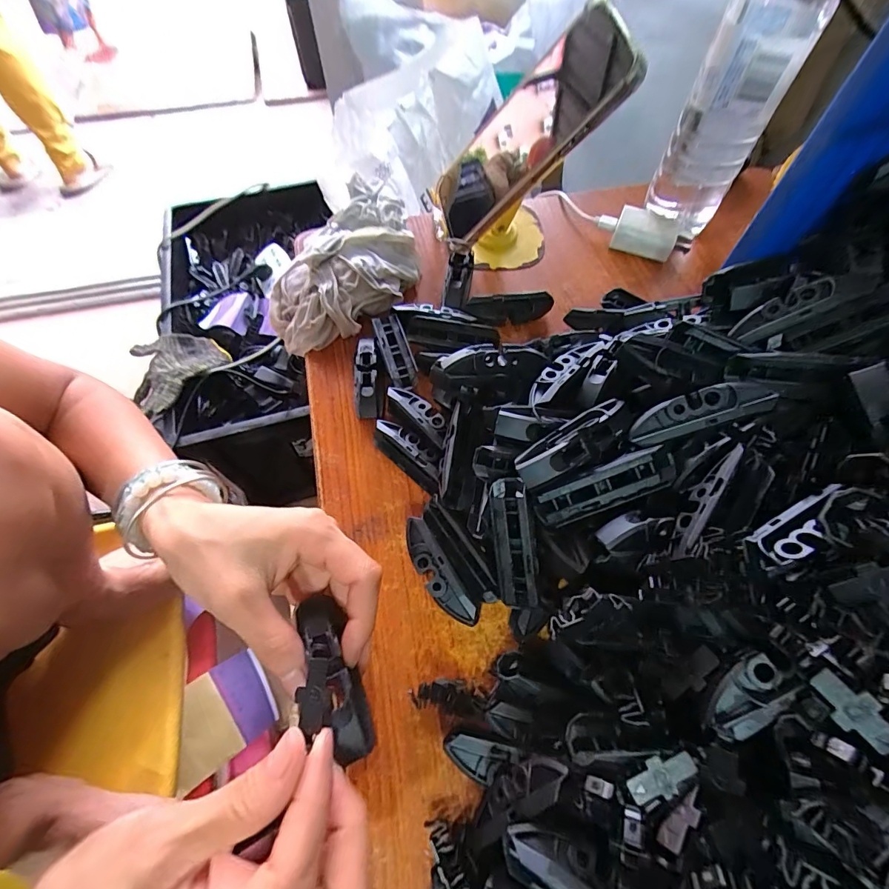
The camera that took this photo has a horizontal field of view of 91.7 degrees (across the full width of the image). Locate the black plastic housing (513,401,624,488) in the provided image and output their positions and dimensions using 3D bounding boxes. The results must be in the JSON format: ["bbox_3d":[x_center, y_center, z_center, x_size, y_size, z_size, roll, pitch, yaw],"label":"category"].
[{"bbox_3d":[0.069,-0.003,0.225,0.069,0.013,0.022,-34,67,-15],"label":"black plastic housing"}]

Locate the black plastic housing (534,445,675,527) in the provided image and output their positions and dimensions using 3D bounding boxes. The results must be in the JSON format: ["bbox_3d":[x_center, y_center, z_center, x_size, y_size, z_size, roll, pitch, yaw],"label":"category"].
[{"bbox_3d":[0.083,0.023,0.223,0.071,0.017,0.017,-23,64,9],"label":"black plastic housing"}]

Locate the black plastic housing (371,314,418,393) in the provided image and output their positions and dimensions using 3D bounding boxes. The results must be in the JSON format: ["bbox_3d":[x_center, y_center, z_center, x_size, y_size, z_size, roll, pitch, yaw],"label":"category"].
[{"bbox_3d":[-0.038,-0.071,0.333,0.021,0.008,0.070,-19,64,-8],"label":"black plastic housing"}]

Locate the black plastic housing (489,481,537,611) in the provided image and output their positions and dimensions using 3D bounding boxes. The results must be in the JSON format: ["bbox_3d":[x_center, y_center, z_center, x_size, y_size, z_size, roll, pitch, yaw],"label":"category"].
[{"bbox_3d":[0.037,0.055,0.236,0.018,0.013,0.070,-6,92,-2],"label":"black plastic housing"}]

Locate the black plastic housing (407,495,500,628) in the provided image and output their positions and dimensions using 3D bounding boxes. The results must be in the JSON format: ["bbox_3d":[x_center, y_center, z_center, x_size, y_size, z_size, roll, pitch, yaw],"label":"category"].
[{"bbox_3d":[0.000,0.072,0.263,0.033,0.025,0.071,-33,67,-14],"label":"black plastic housing"}]

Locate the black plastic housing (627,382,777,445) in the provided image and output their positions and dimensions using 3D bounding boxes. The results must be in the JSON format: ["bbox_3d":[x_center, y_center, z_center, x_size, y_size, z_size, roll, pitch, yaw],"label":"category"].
[{"bbox_3d":[0.130,-0.017,0.223,0.068,0.011,0.022,-19,63,12],"label":"black plastic housing"}]

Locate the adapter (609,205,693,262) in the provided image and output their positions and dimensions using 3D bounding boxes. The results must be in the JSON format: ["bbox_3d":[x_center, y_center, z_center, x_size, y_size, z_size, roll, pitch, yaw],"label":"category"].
[{"bbox_3d":[0.191,-0.192,0.393,0.066,0.023,0.039,27,67,14],"label":"adapter"}]

